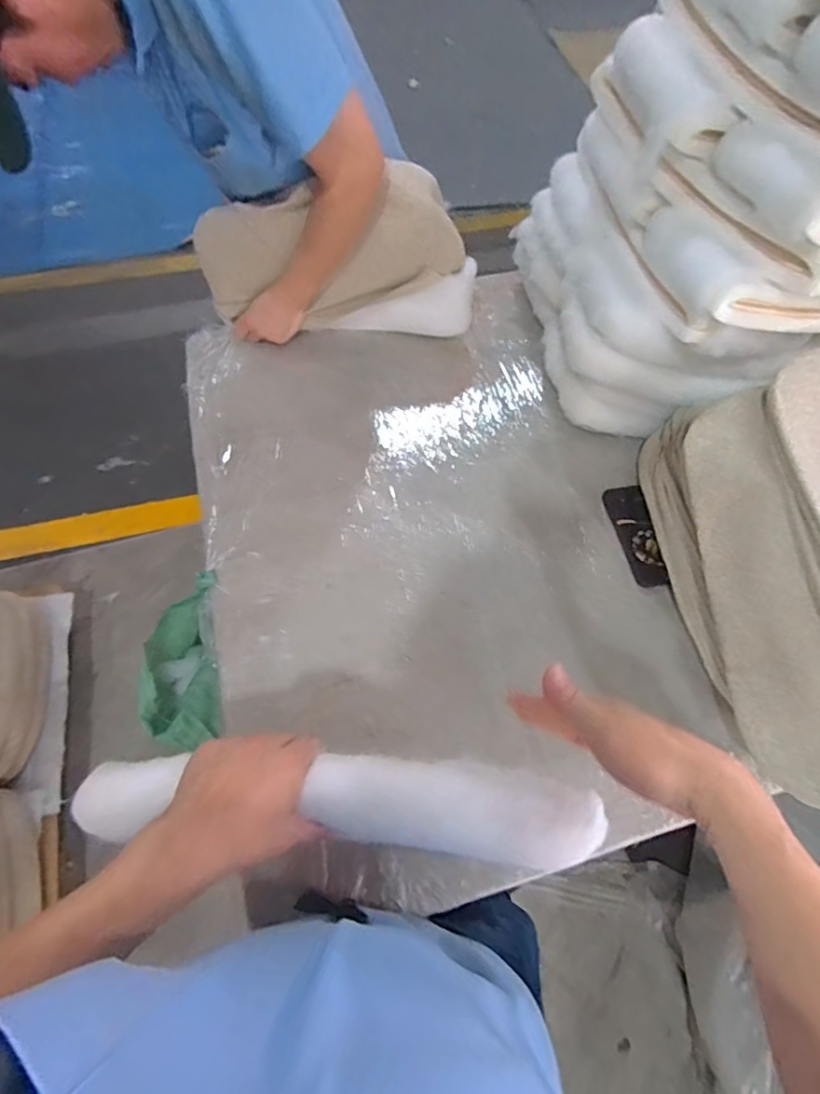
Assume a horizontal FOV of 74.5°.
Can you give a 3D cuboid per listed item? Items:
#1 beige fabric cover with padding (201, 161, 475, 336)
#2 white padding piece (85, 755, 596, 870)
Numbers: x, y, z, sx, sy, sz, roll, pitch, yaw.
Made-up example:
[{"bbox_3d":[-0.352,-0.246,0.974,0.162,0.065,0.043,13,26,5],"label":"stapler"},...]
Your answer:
[{"bbox_3d":[-0.125,-0.481,0.883,0.465,0.236,0.058,5,61,2],"label":"beige fabric cover with padding"},{"bbox_3d":[-0.056,0.221,0.461,0.436,0.061,0.070,3,61,3],"label":"white padding piece"}]

